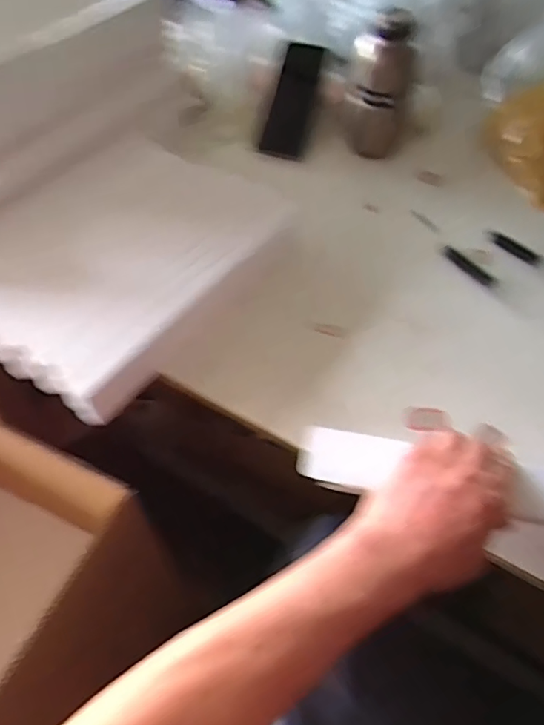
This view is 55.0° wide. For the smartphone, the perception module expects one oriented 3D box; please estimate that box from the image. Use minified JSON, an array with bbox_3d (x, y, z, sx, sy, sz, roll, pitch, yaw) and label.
[{"bbox_3d":[0.029,-0.372,0.743,0.063,0.016,0.155,15,93,9],"label":"smartphone"}]

